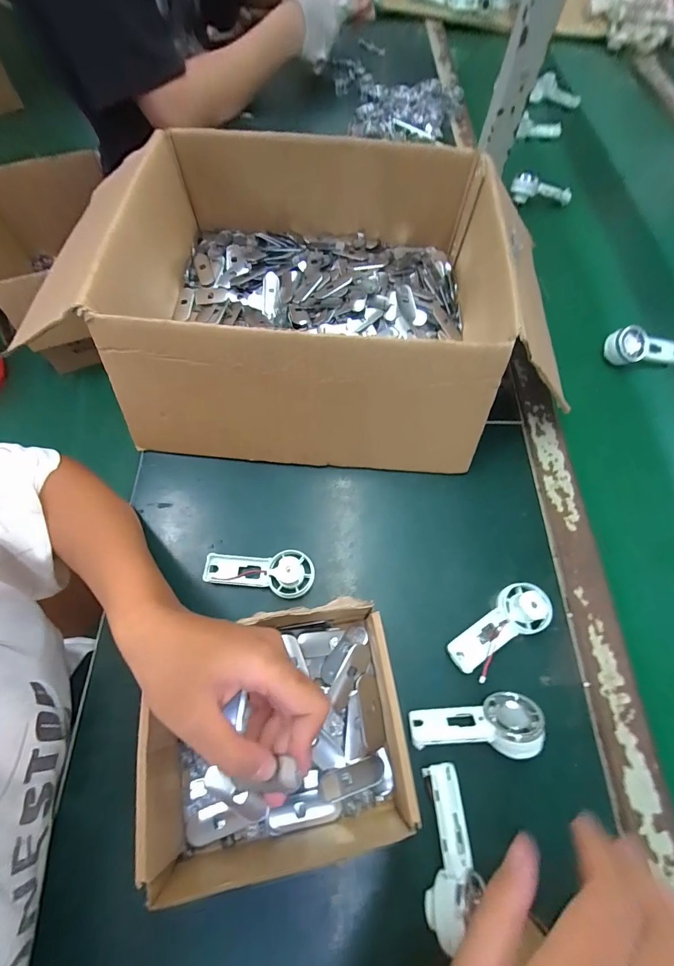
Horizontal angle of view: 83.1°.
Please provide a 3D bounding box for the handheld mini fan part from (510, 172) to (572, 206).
[{"bbox_3d":[0.306,-0.438,0.568,0.088,0.034,0.027,-4,64,-4],"label":"handheld mini fan part"}]

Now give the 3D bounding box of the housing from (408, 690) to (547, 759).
[{"bbox_3d":[0.101,0.175,0.278,0.091,0.033,0.037,1,64,-1],"label":"housing"}]

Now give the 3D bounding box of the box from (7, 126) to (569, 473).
[{"bbox_3d":[-0.017,-0.216,0.392,0.363,0.178,0.357,6,64,1],"label":"box"}]

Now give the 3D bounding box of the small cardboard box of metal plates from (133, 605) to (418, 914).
[{"bbox_3d":[-0.044,0.176,0.269,0.176,0.057,0.146,-9,64,-6],"label":"small cardboard box of metal plates"}]

